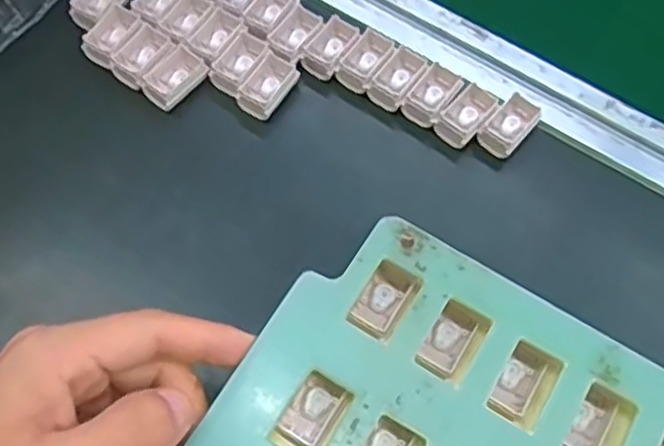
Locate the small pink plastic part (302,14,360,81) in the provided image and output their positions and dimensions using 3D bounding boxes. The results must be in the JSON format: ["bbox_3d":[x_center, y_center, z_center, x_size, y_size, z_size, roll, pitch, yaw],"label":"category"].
[{"bbox_3d":[-0.001,-0.102,0.418,0.021,0.010,0.033,30,68,12],"label":"small pink plastic part"}]

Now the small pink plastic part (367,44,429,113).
[{"bbox_3d":[0.037,-0.083,0.412,0.022,0.009,0.036,32,68,13],"label":"small pink plastic part"}]

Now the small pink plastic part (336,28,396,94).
[{"bbox_3d":[0.019,-0.094,0.415,0.022,0.011,0.034,31,68,12],"label":"small pink plastic part"}]

